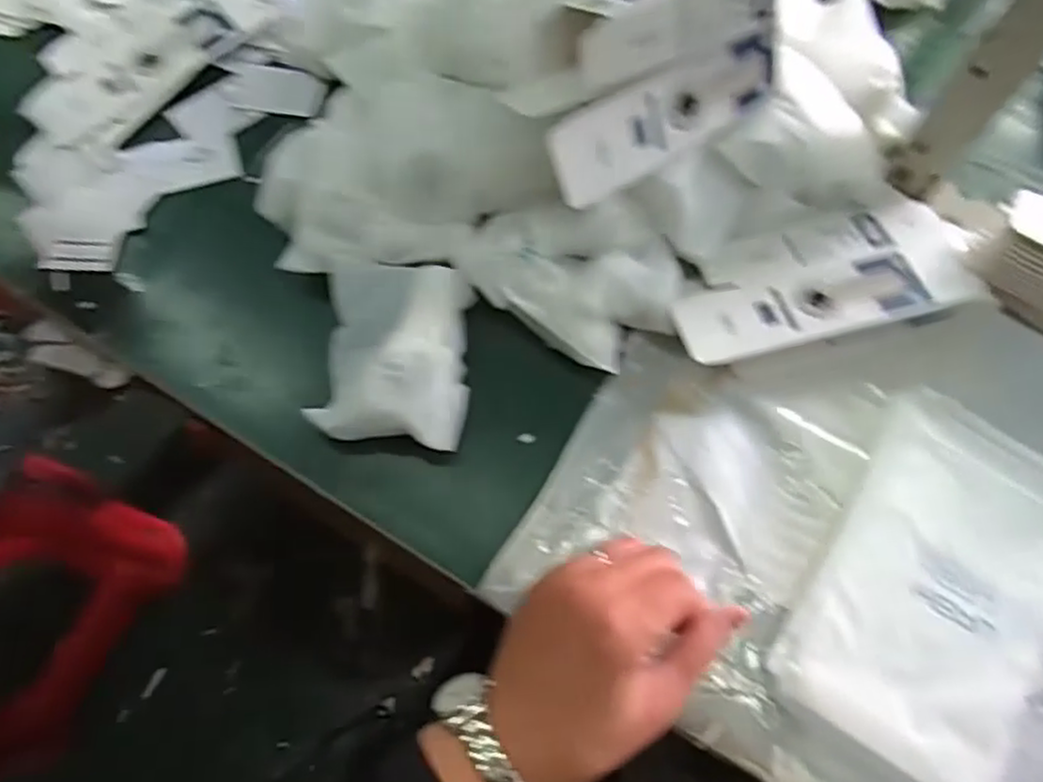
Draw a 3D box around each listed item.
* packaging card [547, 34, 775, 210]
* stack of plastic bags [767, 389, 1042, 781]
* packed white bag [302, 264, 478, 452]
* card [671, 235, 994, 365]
[{"bbox_3d":[0.088,-0.164,0.427,0.154,0.053,0.007,-30,38,-13],"label":"packaging card"},{"bbox_3d":[0.248,0.111,0.417,0.128,0.016,0.214,33,69,11],"label":"stack of plastic bags"},{"bbox_3d":[-0.079,-0.025,0.454,0.092,0.029,0.120,6,66,0],"label":"packed white bag"},{"bbox_3d":[0.201,-0.060,0.458,0.203,0.012,0.054,-13,68,-8],"label":"card"}]

